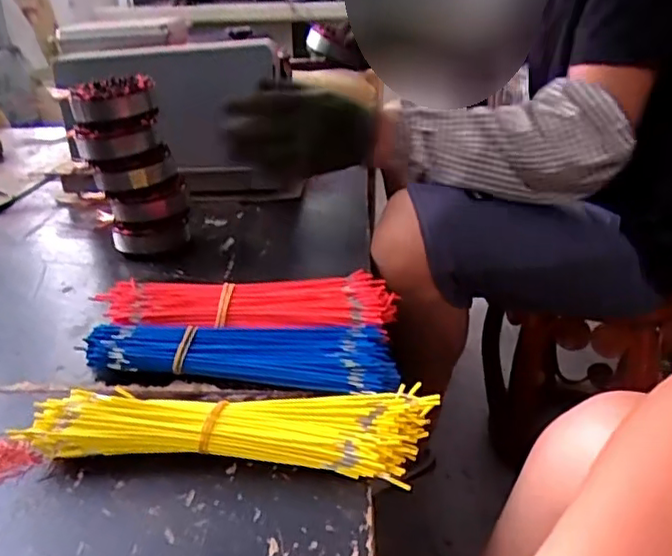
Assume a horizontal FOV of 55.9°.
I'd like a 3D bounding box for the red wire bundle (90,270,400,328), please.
[{"bbox_3d":[-0.077,0.029,0.566,0.254,0.033,0.070,-2,27,1],"label":"red wire bundle"}]

